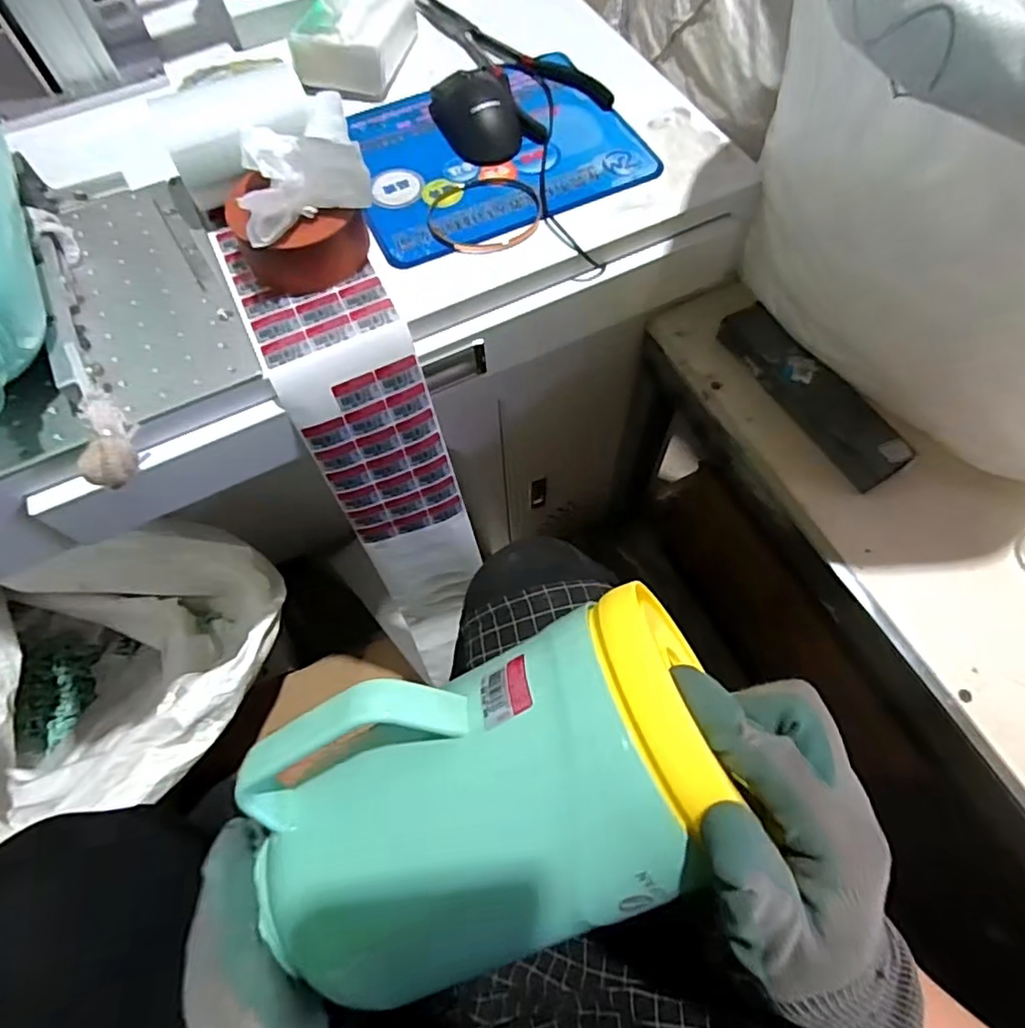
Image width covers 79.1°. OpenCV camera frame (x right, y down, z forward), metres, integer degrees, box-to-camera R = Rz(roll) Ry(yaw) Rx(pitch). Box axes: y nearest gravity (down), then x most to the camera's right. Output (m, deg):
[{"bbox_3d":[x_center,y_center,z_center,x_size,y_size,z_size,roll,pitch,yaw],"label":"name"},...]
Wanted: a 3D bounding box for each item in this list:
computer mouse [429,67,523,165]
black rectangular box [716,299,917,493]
[{"bbox_3d":[-0.032,-0.371,0.565,0.074,0.038,0.101,-15,65,-5],"label":"computer mouse"},{"bbox_3d":[0.268,-0.112,0.559,0.044,0.038,0.198,-32,68,-12],"label":"black rectangular box"}]

